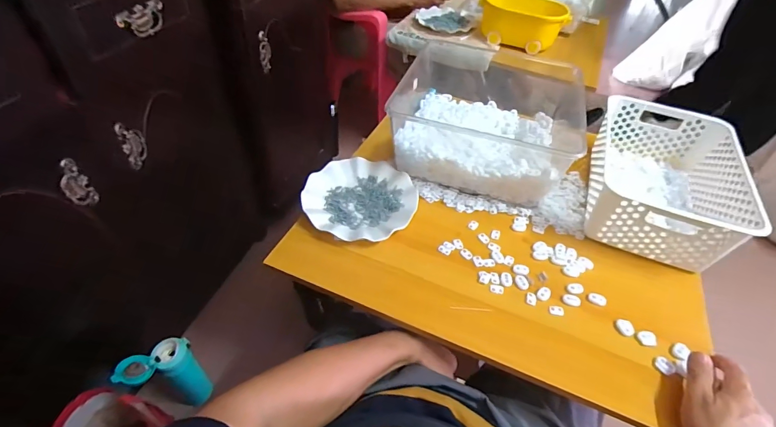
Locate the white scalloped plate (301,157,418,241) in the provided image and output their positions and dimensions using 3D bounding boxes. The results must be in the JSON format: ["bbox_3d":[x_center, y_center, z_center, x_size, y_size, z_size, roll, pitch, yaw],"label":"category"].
[{"bbox_3d":[-0.046,-0.025,0.643,0.177,0.023,0.181,2,47,-3],"label":"white scalloped plate"}]

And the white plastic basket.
[{"bbox_3d":[0.460,-0.058,0.654,0.208,0.108,0.311,19,48,13],"label":"white plastic basket"}]

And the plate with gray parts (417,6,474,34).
[{"bbox_3d":[0.183,-0.610,1.218,0.174,0.016,0.176,2,47,-3],"label":"plate with gray parts"}]

